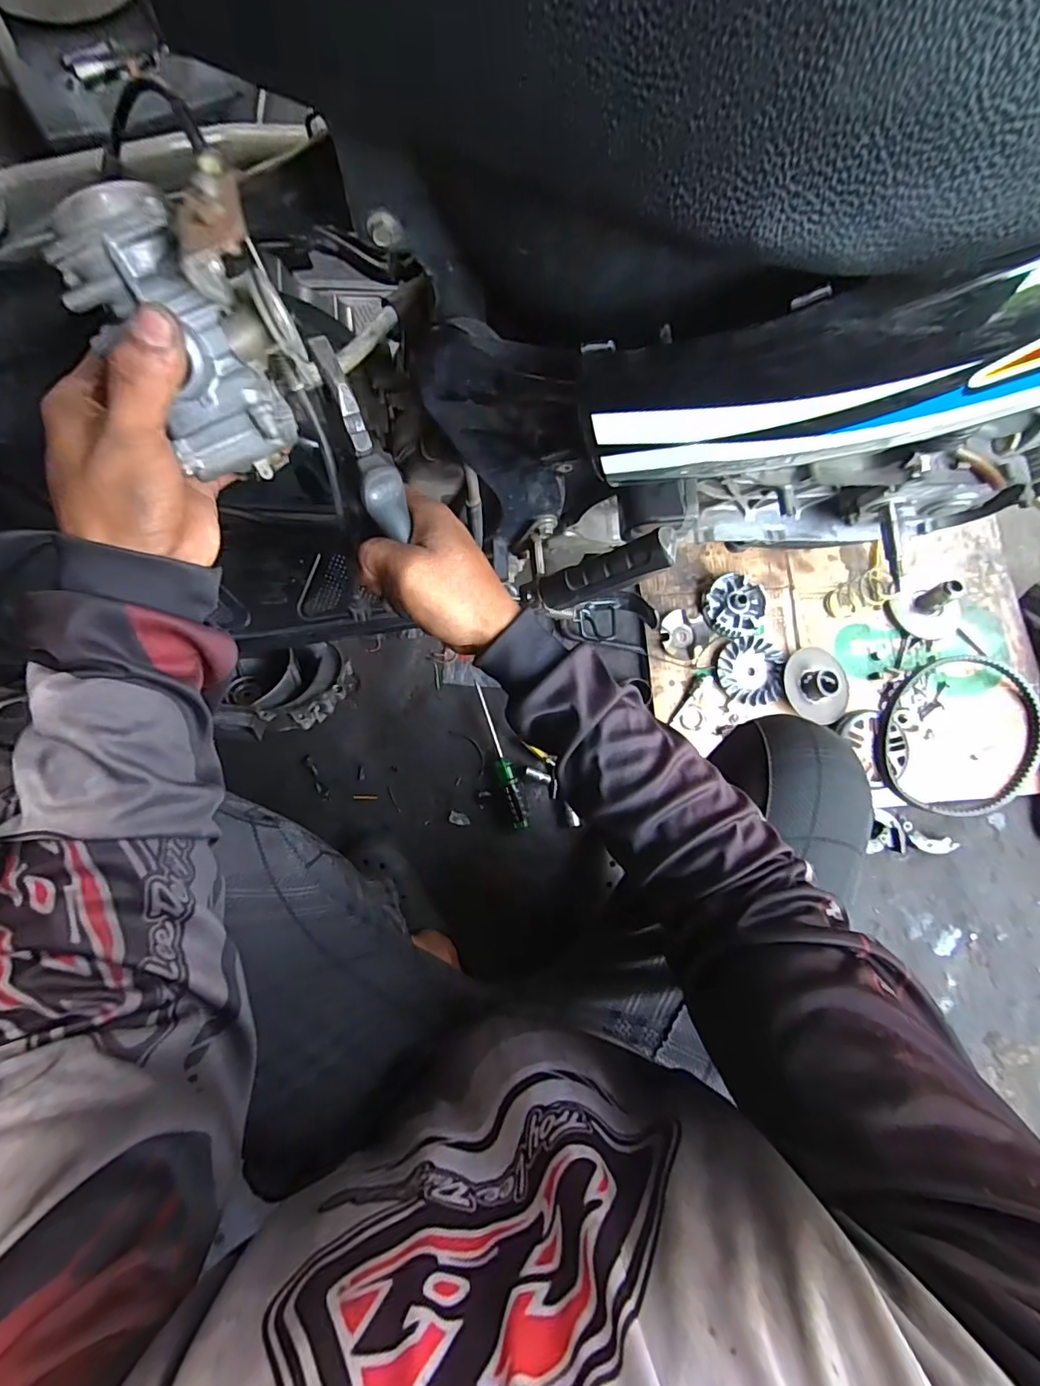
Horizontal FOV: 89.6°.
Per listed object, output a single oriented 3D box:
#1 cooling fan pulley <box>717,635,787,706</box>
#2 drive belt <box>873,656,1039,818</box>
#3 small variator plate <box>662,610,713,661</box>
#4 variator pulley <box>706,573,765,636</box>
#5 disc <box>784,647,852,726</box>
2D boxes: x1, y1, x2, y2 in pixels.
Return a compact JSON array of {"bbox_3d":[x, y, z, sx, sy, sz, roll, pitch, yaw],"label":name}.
[{"bbox_3d":[0.357,-0.035,0.809,0.097,0.017,0.106,0,81,-3],"label":"cooling fan pulley"},{"bbox_3d":[0.668,0.067,0.803,0.287,0.024,0.243,-7,82,-4],"label":"drive belt"},{"bbox_3d":[0.256,-0.090,0.818,0.074,0.013,0.066,30,81,2],"label":"small variator plate"},{"bbox_3d":[0.341,-0.139,0.828,0.091,0.021,0.103,26,81,1],"label":"variator pulley"},{"bbox_3d":[0.461,-0.012,0.808,0.101,0.033,0.120,-18,83,-6],"label":"disc"}]

